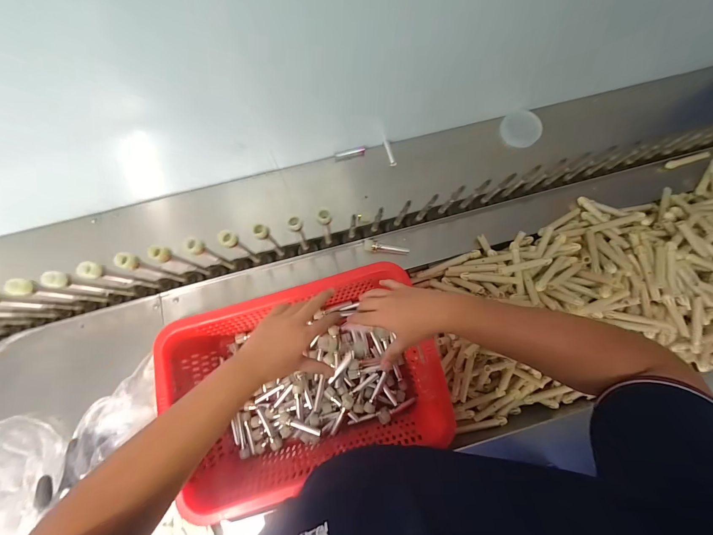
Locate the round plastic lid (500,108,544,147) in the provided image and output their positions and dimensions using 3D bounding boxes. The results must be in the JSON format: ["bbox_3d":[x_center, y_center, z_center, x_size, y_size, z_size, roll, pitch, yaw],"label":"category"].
[{"bbox_3d":[0.390,-0.328,0.724,0.091,0.074,0.008,43,35,4],"label":"round plastic lid"}]

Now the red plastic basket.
[{"bbox_3d":[-0.098,0.222,0.636,0.487,0.177,0.340,-15,79,-5],"label":"red plastic basket"}]

